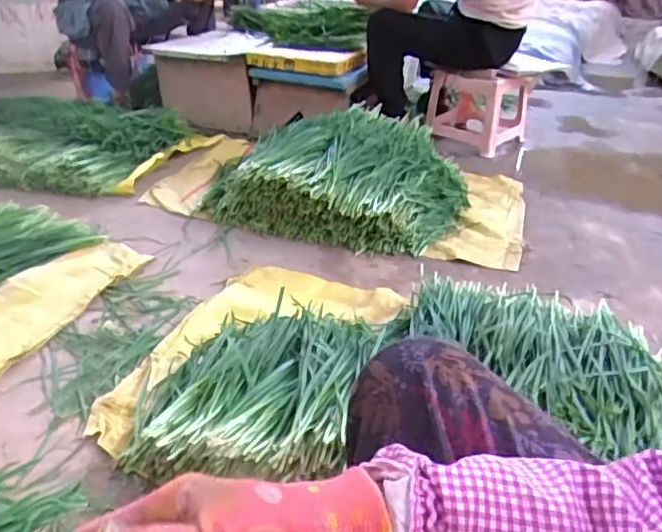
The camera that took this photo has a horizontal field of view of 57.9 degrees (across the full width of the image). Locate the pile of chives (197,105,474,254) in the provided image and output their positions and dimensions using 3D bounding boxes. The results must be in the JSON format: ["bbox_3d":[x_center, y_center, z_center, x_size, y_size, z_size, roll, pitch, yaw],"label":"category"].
[{"bbox_3d":[0.028,-0.276,1.587,0.652,0.176,0.530,9,33,11],"label":"pile of chives"}]

